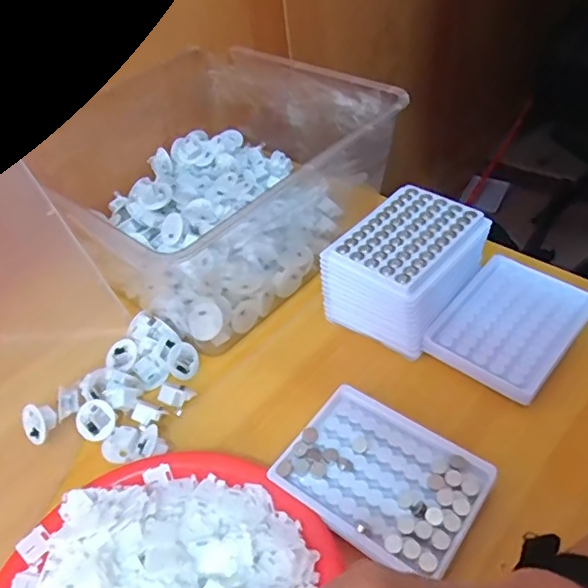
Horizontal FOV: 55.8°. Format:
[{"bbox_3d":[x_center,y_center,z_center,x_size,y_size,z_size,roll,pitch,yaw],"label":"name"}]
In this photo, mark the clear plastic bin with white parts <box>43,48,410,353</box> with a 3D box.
[{"bbox_3d":[-0.081,-0.131,0.587,0.283,0.133,0.290,-35,51,-25],"label":"clear plastic bin with white parts"}]

